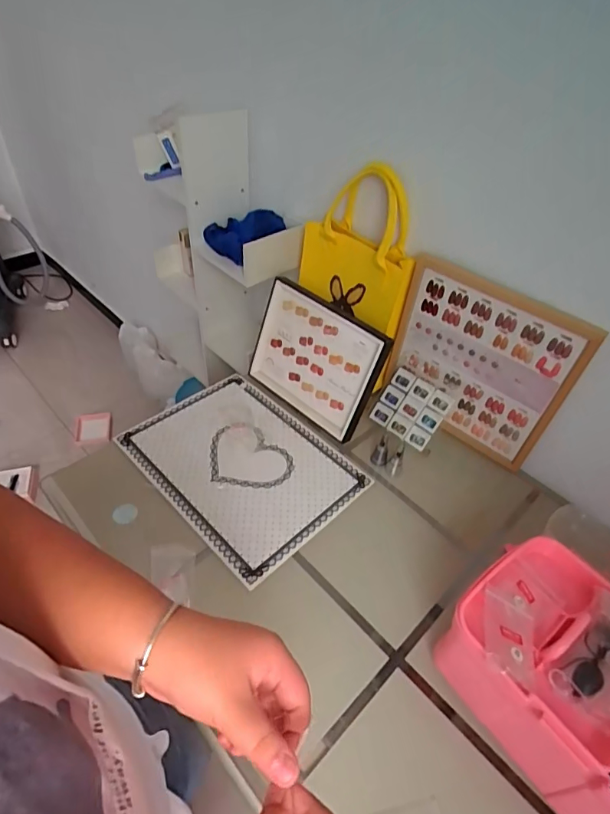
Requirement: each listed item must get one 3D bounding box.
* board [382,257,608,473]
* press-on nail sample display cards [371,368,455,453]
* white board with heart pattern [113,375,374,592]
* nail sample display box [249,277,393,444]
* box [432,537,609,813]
[{"bbox_3d":[0.304,-0.073,0.836,0.318,0.312,0.025,33,48,25],"label":"board"},{"bbox_3d":[0.209,0.004,0.905,0.127,0.120,0.018,38,10,26],"label":"press-on nail sample display cards"},{"bbox_3d":[-0.117,0.097,0.841,0.384,0.013,0.292,37,53,27],"label":"white board with heart pattern"},{"bbox_3d":[0.013,-0.092,0.905,0.278,0.230,0.031,35,33,26],"label":"nail sample display box"},{"bbox_3d":[0.333,0.341,0.553,0.211,0.154,0.305,-29,55,-29],"label":"box"}]

